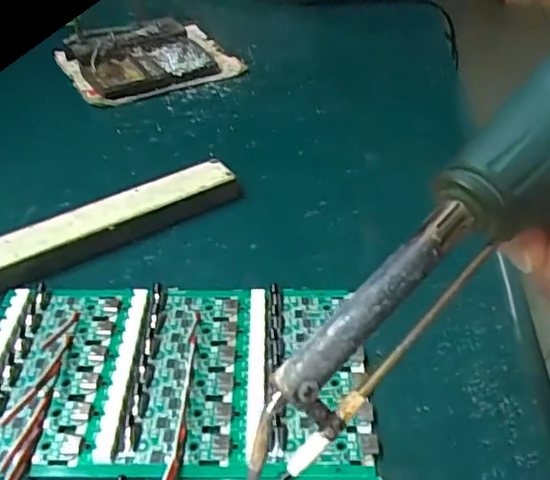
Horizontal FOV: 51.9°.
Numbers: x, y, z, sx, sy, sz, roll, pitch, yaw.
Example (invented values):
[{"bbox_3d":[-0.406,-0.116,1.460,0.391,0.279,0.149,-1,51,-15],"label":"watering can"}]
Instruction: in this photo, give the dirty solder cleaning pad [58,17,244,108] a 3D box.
[{"bbox_3d":[-0.117,-0.174,0.538,0.152,0.035,0.114,-21,44,-26],"label":"dirty solder cleaning pad"}]

